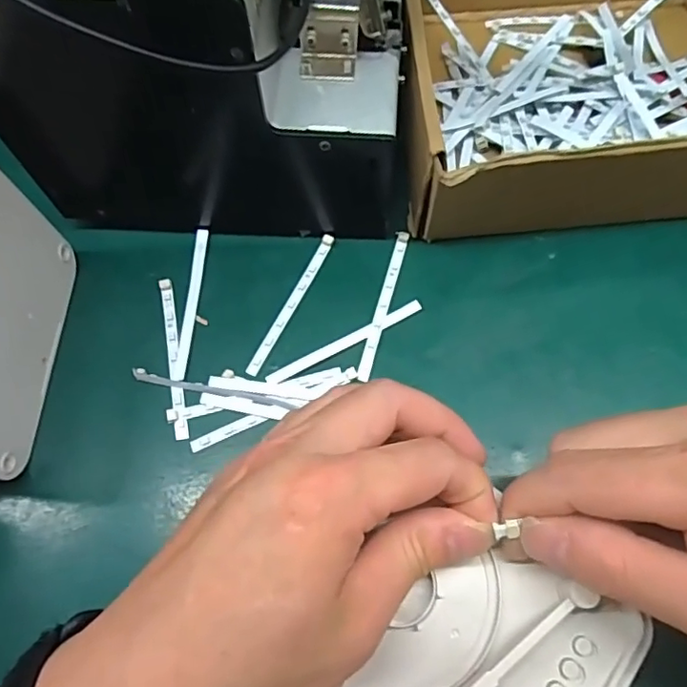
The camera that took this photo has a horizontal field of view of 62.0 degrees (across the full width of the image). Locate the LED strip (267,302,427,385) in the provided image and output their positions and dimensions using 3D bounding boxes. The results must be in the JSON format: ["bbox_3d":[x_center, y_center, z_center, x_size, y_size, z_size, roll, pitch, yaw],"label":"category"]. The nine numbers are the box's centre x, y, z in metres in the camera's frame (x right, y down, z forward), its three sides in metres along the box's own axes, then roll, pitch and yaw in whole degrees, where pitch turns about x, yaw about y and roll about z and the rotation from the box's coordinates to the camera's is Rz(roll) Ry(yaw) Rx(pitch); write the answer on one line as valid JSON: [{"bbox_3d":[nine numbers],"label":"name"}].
[{"bbox_3d":[0.001,-0.001,0.295,0.087,0.004,0.007,-27,66,-10],"label":"LED strip"}]

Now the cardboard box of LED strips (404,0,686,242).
[{"bbox_3d":[0.139,-0.155,0.320,0.211,0.077,0.180,-6,65,0],"label":"cardboard box of LED strips"}]

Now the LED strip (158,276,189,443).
[{"bbox_3d":[-0.088,0.006,0.296,0.007,0.009,0.088,-12,65,-3],"label":"LED strip"}]

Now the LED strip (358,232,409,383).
[{"bbox_3d":[0.022,-0.022,0.301,0.007,0.004,0.087,13,66,9],"label":"LED strip"}]

